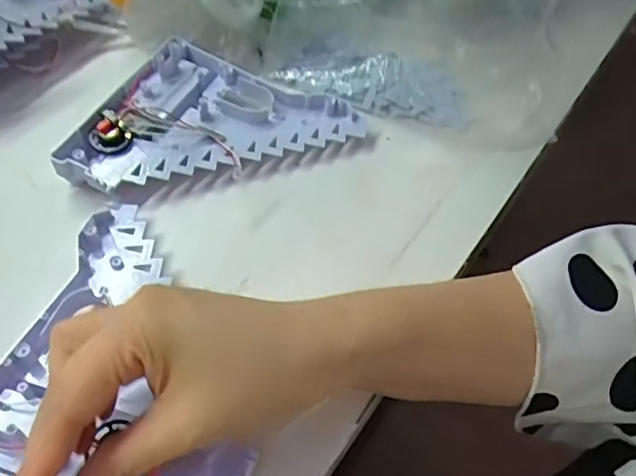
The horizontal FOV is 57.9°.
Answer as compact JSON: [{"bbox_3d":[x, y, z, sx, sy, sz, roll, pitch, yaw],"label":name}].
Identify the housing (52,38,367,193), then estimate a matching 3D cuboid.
[{"bbox_3d":[-0.076,-0.090,0.397,0.189,0.030,0.109,-16,56,-12],"label":"housing"}]

